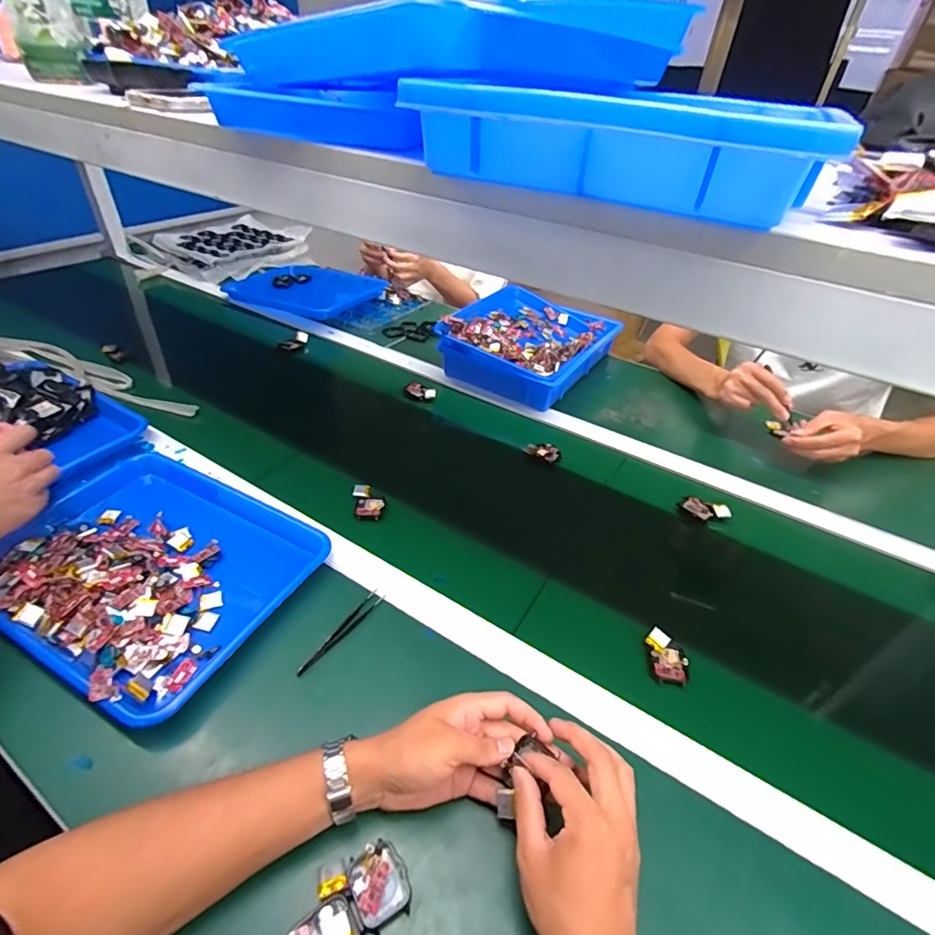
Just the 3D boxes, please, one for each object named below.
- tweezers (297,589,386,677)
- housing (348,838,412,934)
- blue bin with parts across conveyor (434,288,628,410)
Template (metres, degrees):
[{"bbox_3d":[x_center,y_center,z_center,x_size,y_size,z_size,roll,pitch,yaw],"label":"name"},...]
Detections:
[{"bbox_3d":[-0.129,0.170,0.520,0.015,0.006,0.116,26,45,24],"label":"tweezers"},{"bbox_3d":[-0.064,0.305,0.365,0.039,0.010,0.045,-23,47,-29],"label":"housing"},{"bbox_3d":[0.125,-0.258,0.996,0.256,0.083,0.332,25,44,23],"label":"blue bin with parts across conveyor"}]

